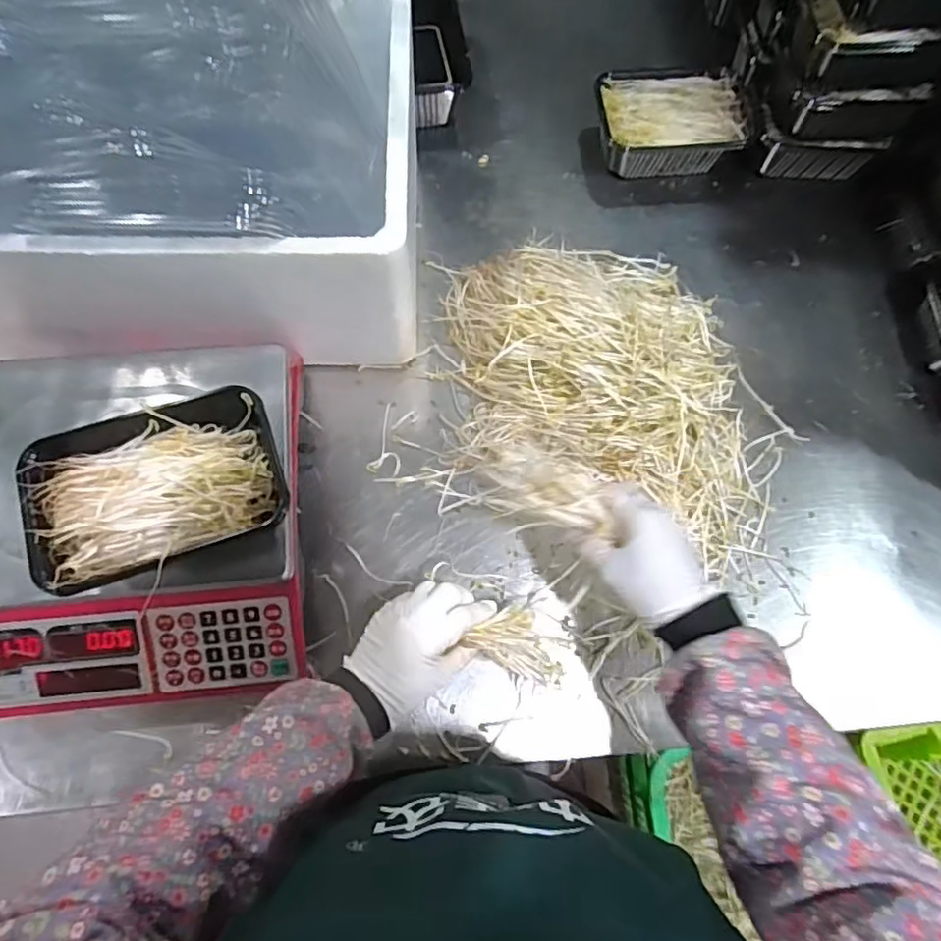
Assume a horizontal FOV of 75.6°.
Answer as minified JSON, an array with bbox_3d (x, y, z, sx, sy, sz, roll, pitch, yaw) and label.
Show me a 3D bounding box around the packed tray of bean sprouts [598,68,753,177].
[{"bbox_3d":[0.244,-0.431,0.758,0.182,0.065,0.121,-2,72,-3],"label":"packed tray of bean sprouts"}]

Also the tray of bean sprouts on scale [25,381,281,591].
[{"bbox_3d":[-0.239,0.012,0.471,0.179,0.058,0.128,-19,74,-4],"label":"tray of bean sprouts on scale"}]

